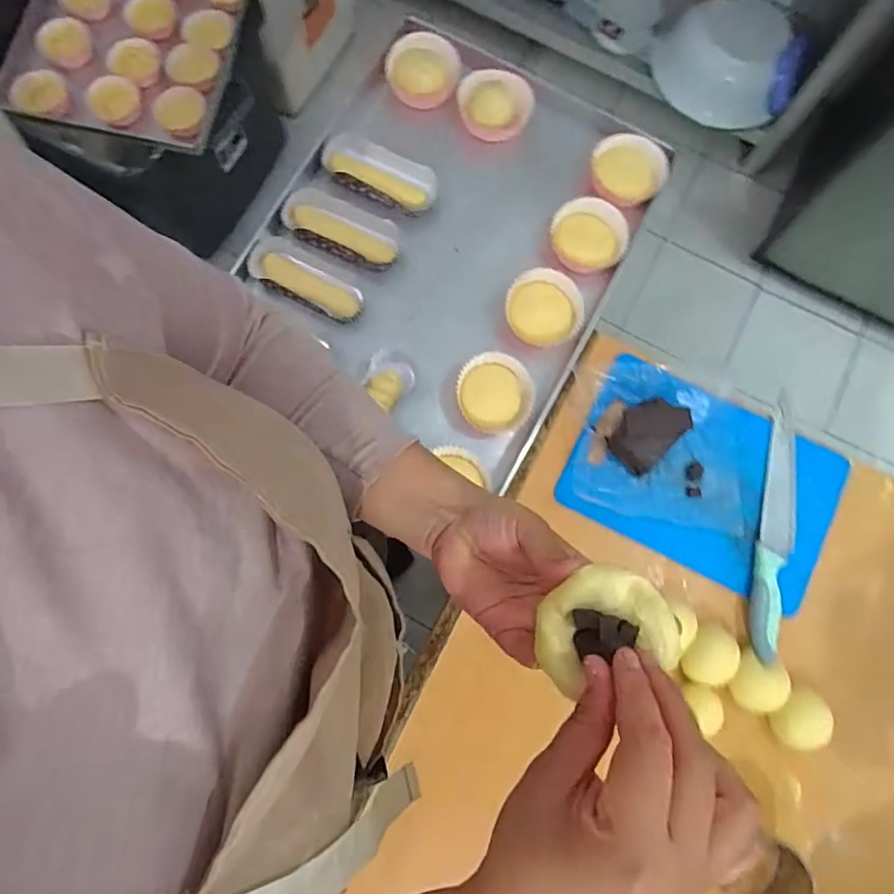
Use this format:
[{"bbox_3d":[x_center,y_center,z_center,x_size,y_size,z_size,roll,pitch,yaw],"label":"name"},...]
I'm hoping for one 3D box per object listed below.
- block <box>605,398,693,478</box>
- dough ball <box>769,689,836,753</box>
[{"bbox_3d":[0.224,-0.019,0.621,0.065,0.043,0.085,44,81,8],"label":"block"},{"bbox_3d":[0.368,0.284,0.581,0.049,0.039,0.058,21,78,4],"label":"dough ball"}]

